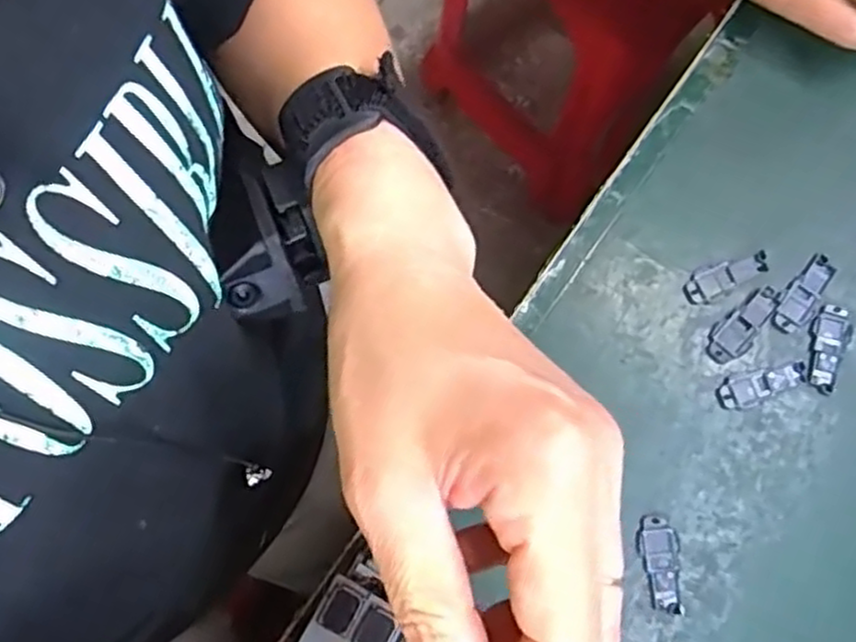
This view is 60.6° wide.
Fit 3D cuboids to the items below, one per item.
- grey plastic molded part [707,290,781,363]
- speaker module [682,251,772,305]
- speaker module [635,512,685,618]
[{"bbox_3d":[0.143,0.002,0.331,0.042,0.004,0.017,-44,81,-7],"label":"grey plastic molded part"},{"bbox_3d":[0.136,-0.021,0.336,0.040,0.004,0.014,-27,79,-4],"label":"speaker module"},{"bbox_3d":[0.100,0.104,0.313,0.017,0.004,0.040,-5,79,0],"label":"speaker module"}]

